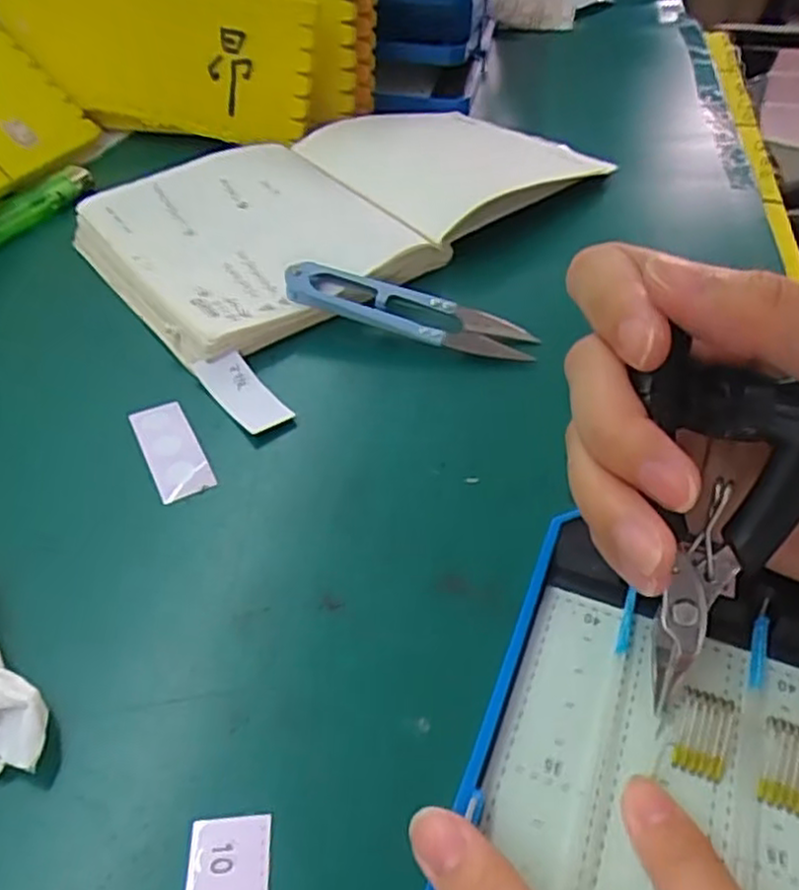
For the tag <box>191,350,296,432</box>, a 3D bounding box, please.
[{"bbox_3d":[-0.059,-0.020,0.269,0.019,0.008,0.045,-31,55,-28],"label":"tag"}]

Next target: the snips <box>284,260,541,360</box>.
[{"bbox_3d":[0.003,-0.054,0.292,0.102,0.007,0.023,18,64,5],"label":"snips"}]

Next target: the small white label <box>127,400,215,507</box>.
[{"bbox_3d":[-0.080,0.002,0.251,0.018,0.004,0.046,-20,51,-20],"label":"small white label"}]

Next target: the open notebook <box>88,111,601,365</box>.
[{"bbox_3d":[-0.024,-0.122,0.356,0.238,0.027,0.126,-29,54,-26],"label":"open notebook"}]

